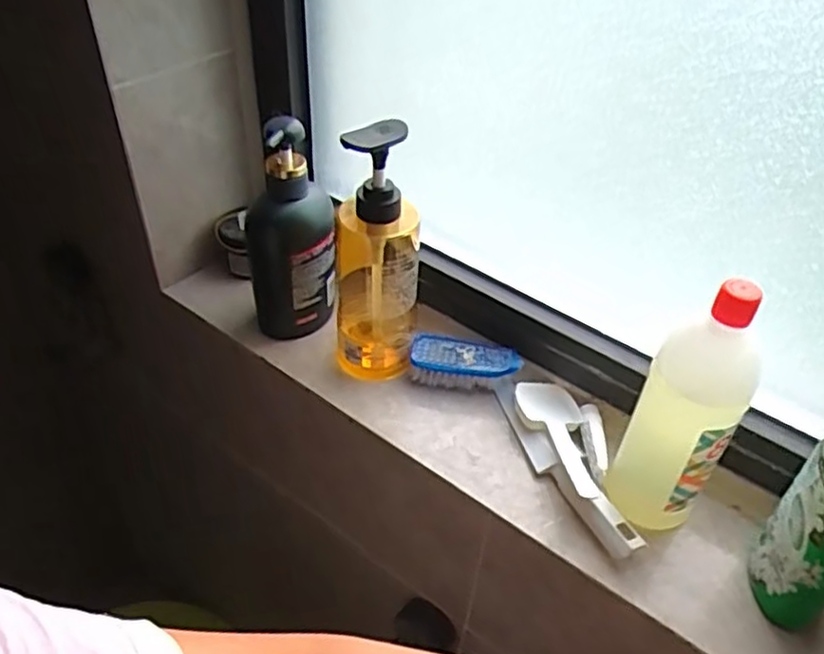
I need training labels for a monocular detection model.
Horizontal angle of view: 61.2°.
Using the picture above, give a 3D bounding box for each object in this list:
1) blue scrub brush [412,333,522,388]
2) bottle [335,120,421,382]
[{"bbox_3d":[0.047,0.030,0.615,0.092,0.027,0.038,8,43,5],"label":"blue scrub brush"},{"bbox_3d":[-0.029,-0.065,0.574,0.067,0.215,0.084,2,42,-2],"label":"bottle"}]

